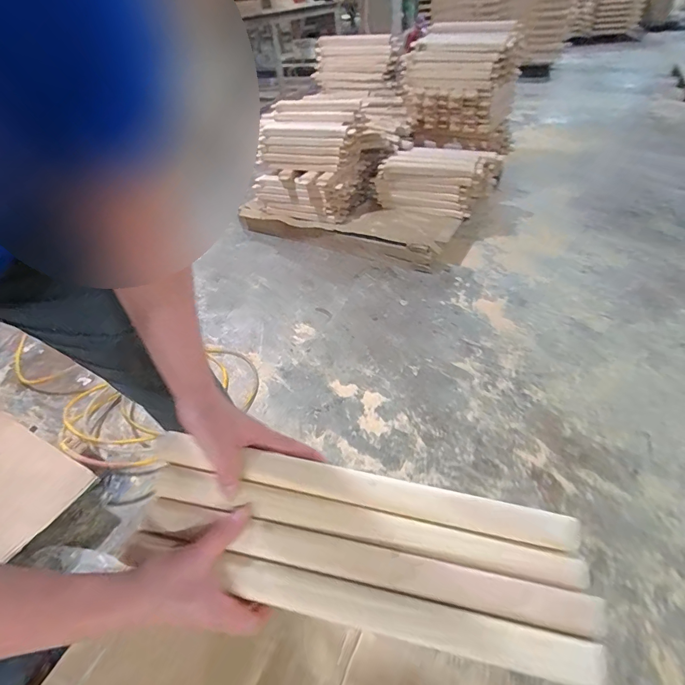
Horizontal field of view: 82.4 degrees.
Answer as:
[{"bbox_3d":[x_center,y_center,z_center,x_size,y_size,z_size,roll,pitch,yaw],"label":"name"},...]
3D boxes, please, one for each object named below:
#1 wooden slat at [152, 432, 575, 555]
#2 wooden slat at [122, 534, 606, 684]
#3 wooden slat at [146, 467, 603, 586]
[{"bbox_3d":[0.017,0.144,0.386,0.414,0.017,0.030,11,44,4],"label":"wooden slat"},{"bbox_3d":[0.005,0.224,0.336,0.405,0.014,0.034,11,45,7],"label":"wooden slat"},{"bbox_3d":[0.021,0.173,0.373,0.403,0.014,0.030,11,44,4],"label":"wooden slat"}]

